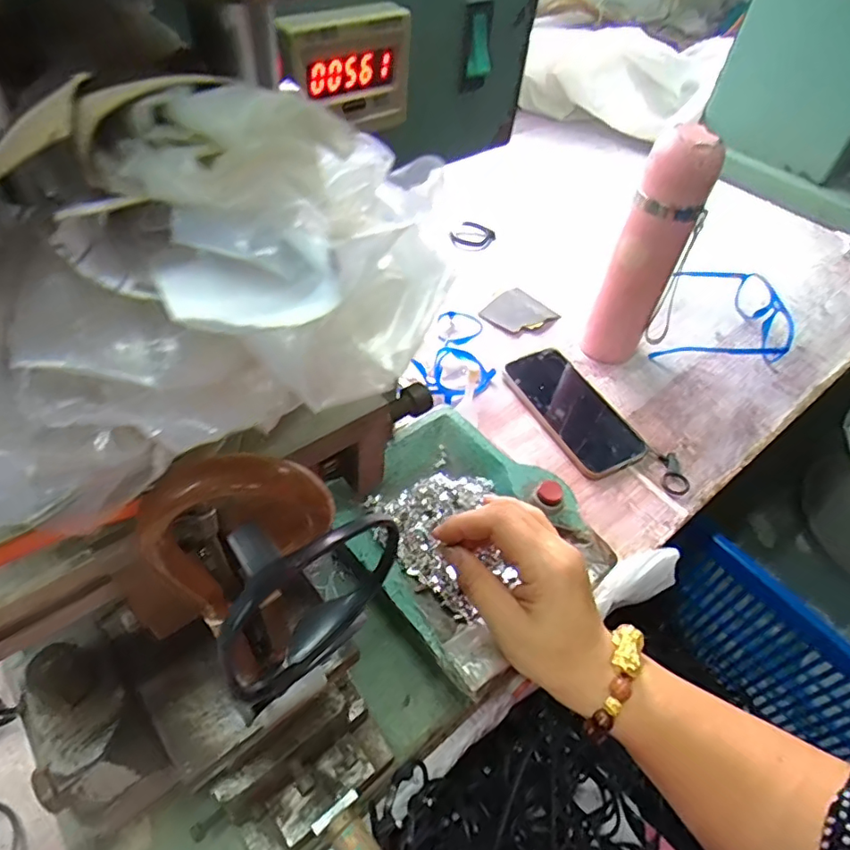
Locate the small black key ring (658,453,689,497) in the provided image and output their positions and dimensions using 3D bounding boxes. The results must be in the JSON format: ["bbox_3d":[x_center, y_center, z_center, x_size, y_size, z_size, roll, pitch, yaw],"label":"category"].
[{"bbox_3d":[0.243,0.048,0.543,0.027,0.006,0.047,8,50,3],"label":"small black key ring"}]

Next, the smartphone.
[{"bbox_3d":[0.154,-0.020,0.580,0.087,0.006,0.162,-21,54,-20],"label":"smartphone"}]

